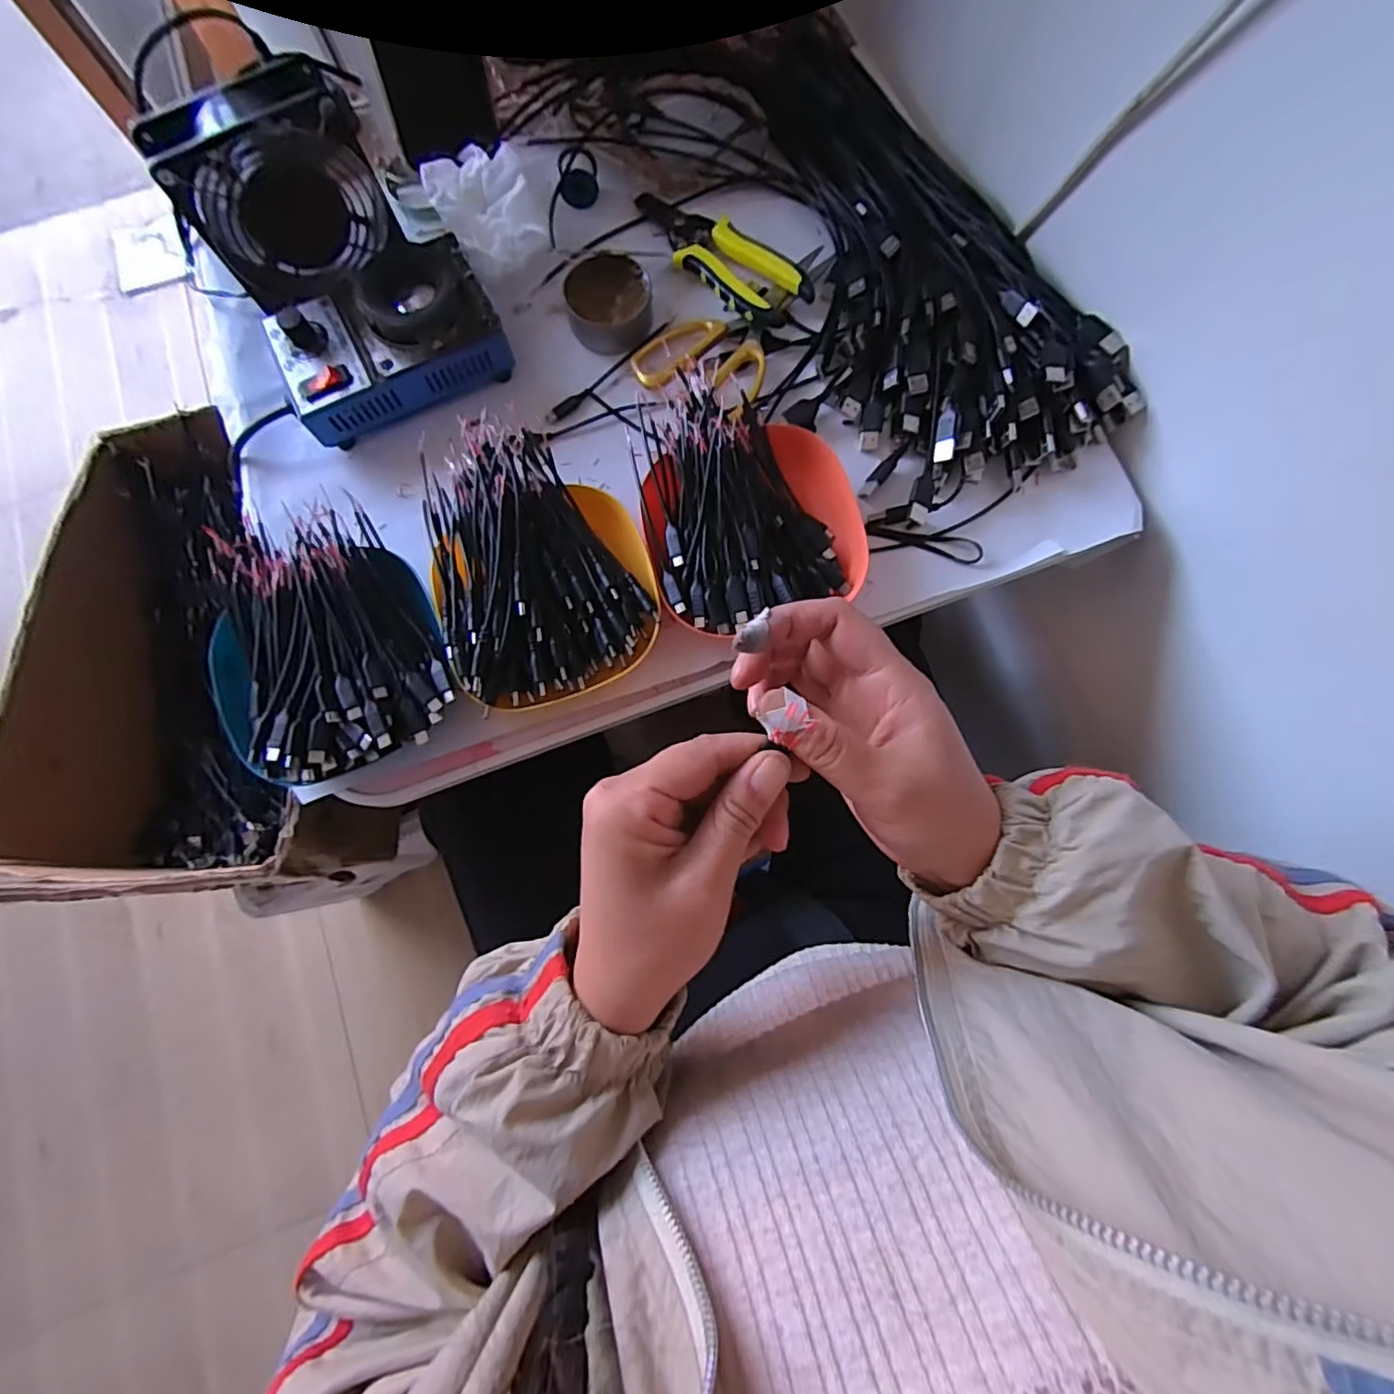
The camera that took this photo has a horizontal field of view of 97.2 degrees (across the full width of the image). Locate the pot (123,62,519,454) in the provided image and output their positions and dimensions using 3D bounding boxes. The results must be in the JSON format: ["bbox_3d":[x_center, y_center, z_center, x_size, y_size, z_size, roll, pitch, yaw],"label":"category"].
[{"bbox_3d":[-0.239,-0.297,0.416,0.148,0.107,0.184,-27,79,-5],"label":"pot"}]

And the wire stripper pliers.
[{"bbox_3d":[0.014,-0.339,0.467,0.057,0.018,0.165,-44,81,-8],"label":"wire stripper pliers"}]

